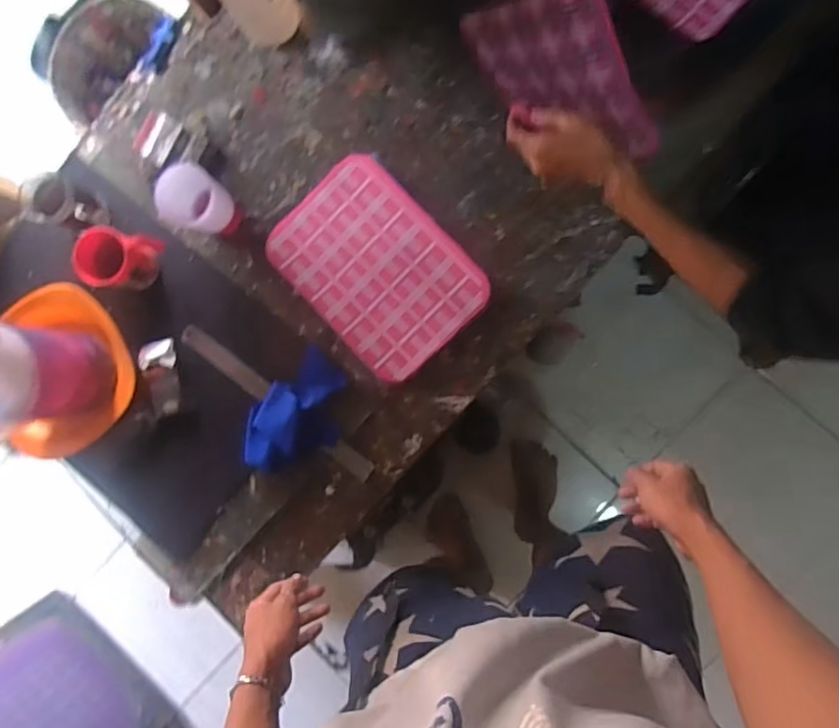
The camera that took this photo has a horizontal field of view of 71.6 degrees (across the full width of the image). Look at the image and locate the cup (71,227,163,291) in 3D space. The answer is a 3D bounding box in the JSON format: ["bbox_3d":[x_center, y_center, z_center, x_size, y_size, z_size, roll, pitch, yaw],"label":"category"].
[{"bbox_3d":[-0.407,-0.143,0.790,0.067,0.090,0.085,26,92,8],"label":"cup"}]

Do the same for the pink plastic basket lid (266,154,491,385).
[{"bbox_3d":[-0.058,-0.130,0.783,0.194,0.011,0.275,-43,83,5],"label":"pink plastic basket lid"}]

